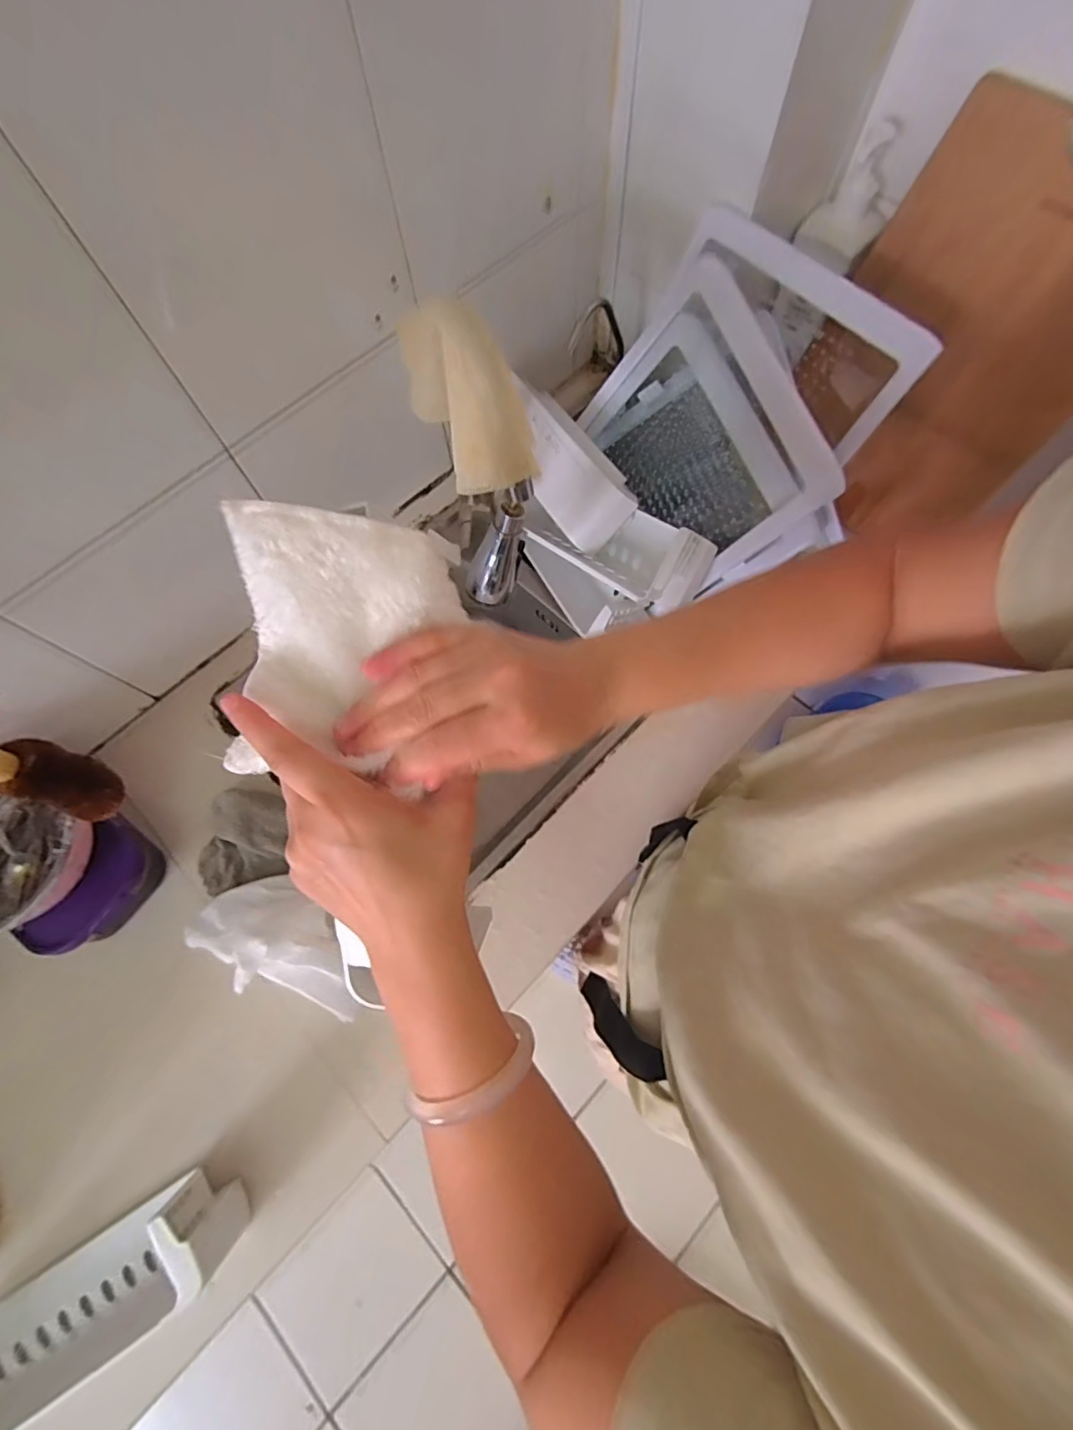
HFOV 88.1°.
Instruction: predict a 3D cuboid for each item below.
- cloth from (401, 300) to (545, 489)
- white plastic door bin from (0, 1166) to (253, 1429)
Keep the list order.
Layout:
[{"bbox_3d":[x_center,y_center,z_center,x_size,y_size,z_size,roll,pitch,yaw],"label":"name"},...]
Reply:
[{"bbox_3d":[-0.052,-0.242,0.425,0.072,0.075,0.140,-19,71,-5],"label":"cloth"},{"bbox_3d":[-0.383,0.496,0.449,0.270,0.087,0.088,-32,73,-9],"label":"white plastic door bin"}]

